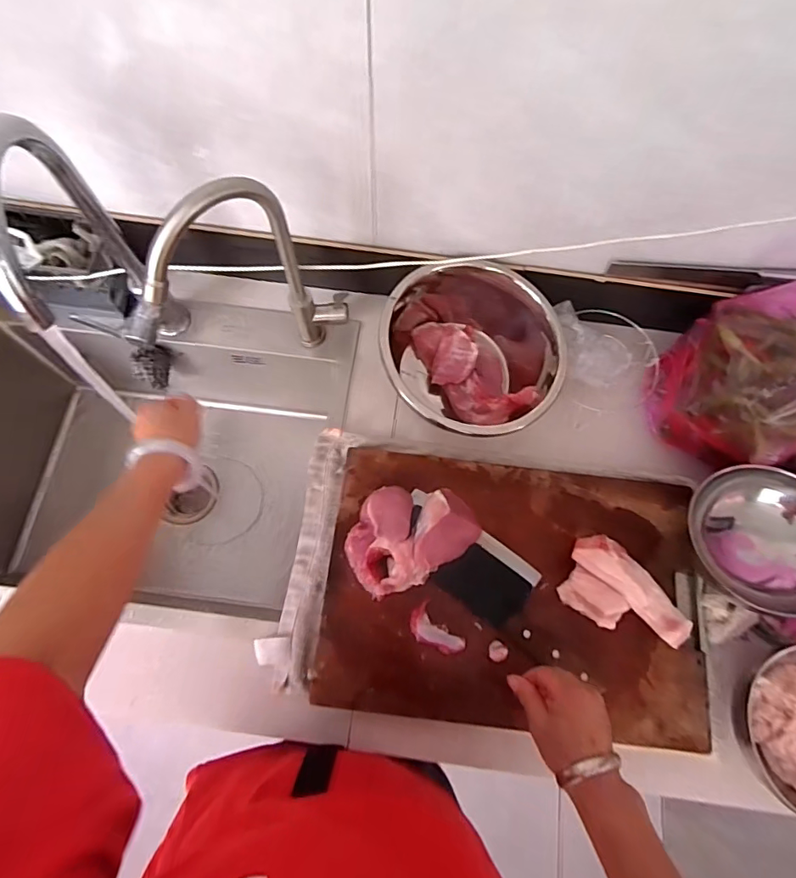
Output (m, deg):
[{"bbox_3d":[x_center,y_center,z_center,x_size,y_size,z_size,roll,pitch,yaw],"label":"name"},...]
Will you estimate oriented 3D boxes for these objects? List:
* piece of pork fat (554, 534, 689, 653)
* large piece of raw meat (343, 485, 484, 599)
[{"bbox_3d":[0.264,0.179,0.568,0.152,0.044,0.092,35,74,10],"label":"piece of pork fat"},{"bbox_3d":[0.012,0.109,0.593,0.152,0.040,0.113,-32,75,-12],"label":"large piece of raw meat"}]

